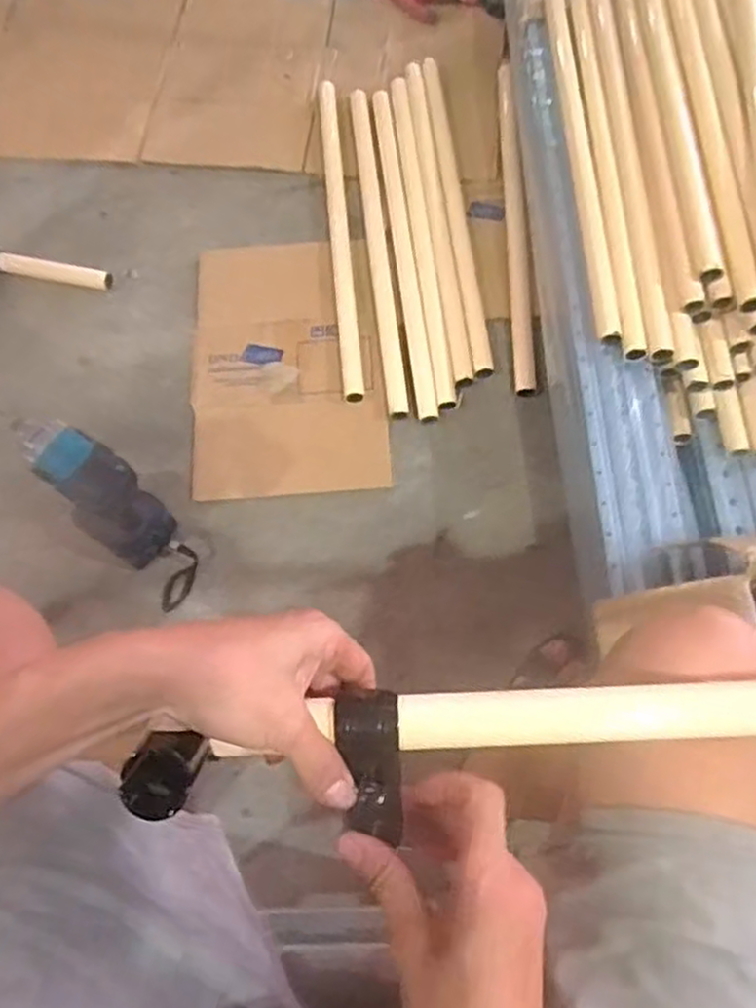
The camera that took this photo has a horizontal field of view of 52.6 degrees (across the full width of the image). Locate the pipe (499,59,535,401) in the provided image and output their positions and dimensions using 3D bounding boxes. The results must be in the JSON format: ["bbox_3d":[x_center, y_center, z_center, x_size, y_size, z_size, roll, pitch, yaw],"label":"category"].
[{"bbox_3d":[0.200,-0.417,1.108,0.029,0.024,0.574,0,69,1],"label":"pipe"}]

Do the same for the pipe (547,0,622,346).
[{"bbox_3d":[0.260,-0.456,0.979,0.033,0.023,0.573,-2,69,0],"label":"pipe"}]

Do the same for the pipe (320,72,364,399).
[{"bbox_3d":[-0.056,-0.406,1.117,0.028,0.032,0.589,-5,69,-1],"label":"pipe"}]

